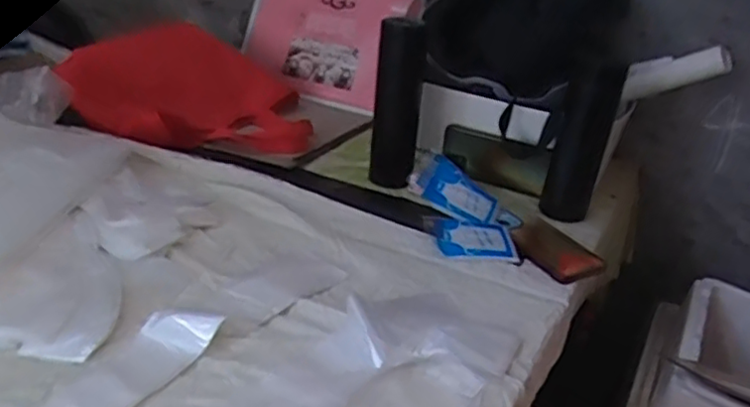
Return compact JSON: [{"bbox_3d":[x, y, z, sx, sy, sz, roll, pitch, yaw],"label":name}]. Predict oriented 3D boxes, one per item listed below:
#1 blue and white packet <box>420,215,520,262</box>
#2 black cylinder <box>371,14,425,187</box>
[{"bbox_3d":[0.109,0.043,0.772,0.107,0.020,0.068,4,30,-4],"label":"blue and white packet"},{"bbox_3d":[0.030,-0.134,0.865,0.061,0.222,0.047,7,30,0],"label":"black cylinder"}]

